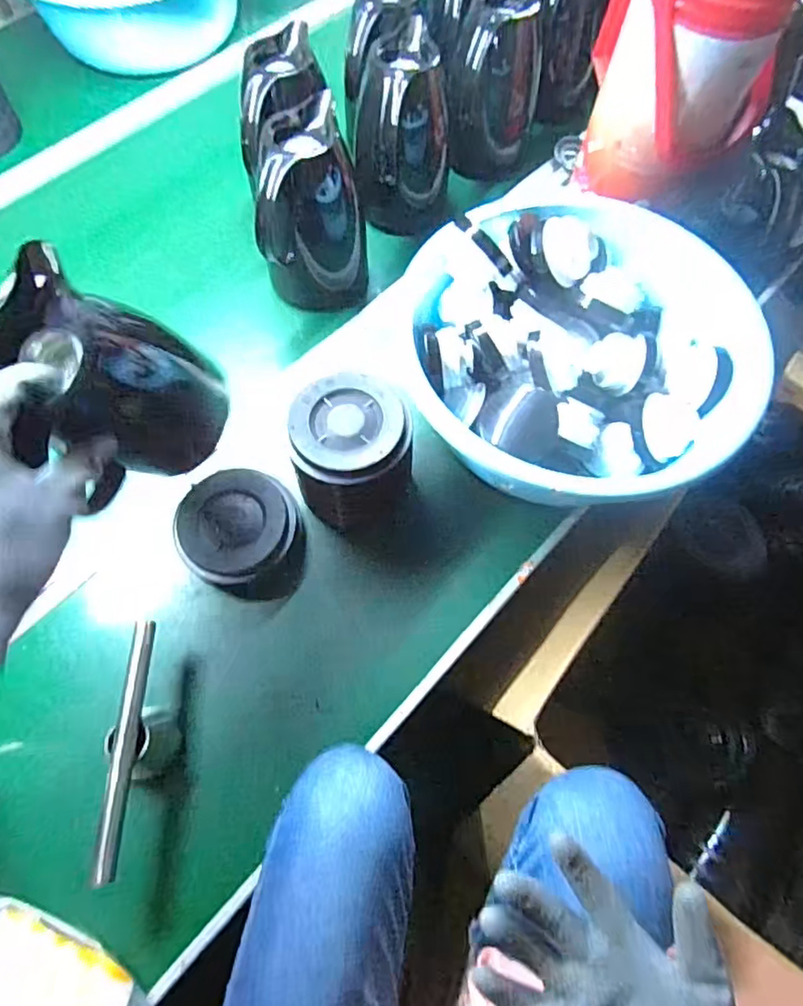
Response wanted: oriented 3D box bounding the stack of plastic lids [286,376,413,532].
[{"bbox_3d":[-0.051,-0.049,0.601,0.120,0.126,0.113,2,66,0],"label":"stack of plastic lids"}]

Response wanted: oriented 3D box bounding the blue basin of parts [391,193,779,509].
[{"bbox_3d":[0.187,-0.162,0.626,0.374,0.133,0.273,25,68,10],"label":"blue basin of parts"}]

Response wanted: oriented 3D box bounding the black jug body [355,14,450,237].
[{"bbox_3d":[0.002,-0.459,0.743,0.119,0.188,0.147,2,66,0],"label":"black jug body"}]

